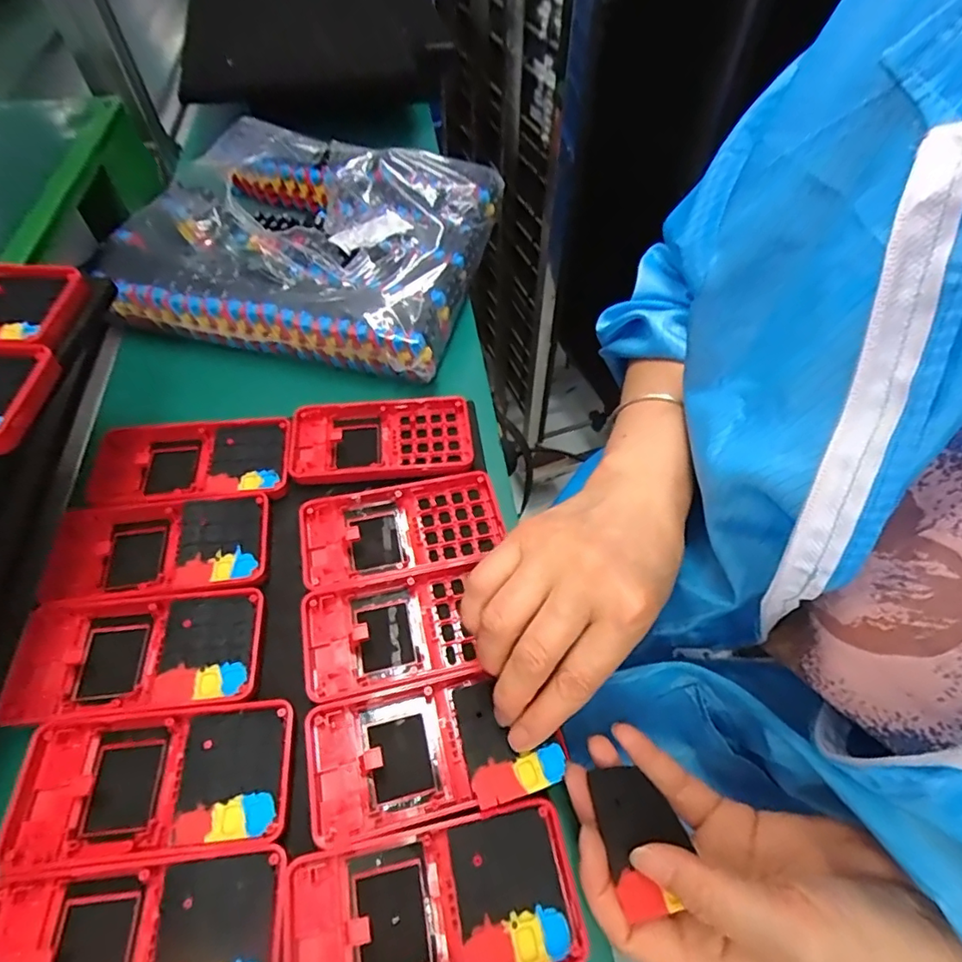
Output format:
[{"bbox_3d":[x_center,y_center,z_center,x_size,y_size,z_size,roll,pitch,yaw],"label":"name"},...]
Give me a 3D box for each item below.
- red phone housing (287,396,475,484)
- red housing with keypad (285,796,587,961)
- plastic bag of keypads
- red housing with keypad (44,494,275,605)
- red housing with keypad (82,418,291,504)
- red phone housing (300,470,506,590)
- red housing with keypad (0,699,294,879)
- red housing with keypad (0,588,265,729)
[{"bbox_3d":[-0.068,-0.028,0.378,0.123,0.017,0.061,-6,55,-4],"label":"red phone housing"},{"bbox_3d":[-0.020,0.184,0.232,0.121,0.015,0.061,-10,56,-7],"label":"red housing with keypad"},{"bbox_3d":[-0.155,-0.228,0.493,0.305,0.056,0.273,12,56,8],"label":"plastic bag of keypads"},{"bbox_3d":[-0.197,0.040,0.325,0.133,0.013,0.061,-7,55,-4],"label":"red housing with keypad"},{"bbox_3d":[-0.194,-0.011,0.360,0.133,0.017,0.061,-5,55,-3],"label":"red housing with keypad"},{"bbox_3d":[-0.048,0.030,0.337,0.121,0.014,0.062,-11,56,-8],"label":"red phone housing"},{"bbox_3d":[-0.154,0.141,0.257,0.122,0.008,0.061,-5,53,-5],"label":"red housing with keypad"},{"bbox_3d":[-0.182,0.092,0.290,0.122,0.010,0.061,-7,55,-5],"label":"red housing with keypad"}]

